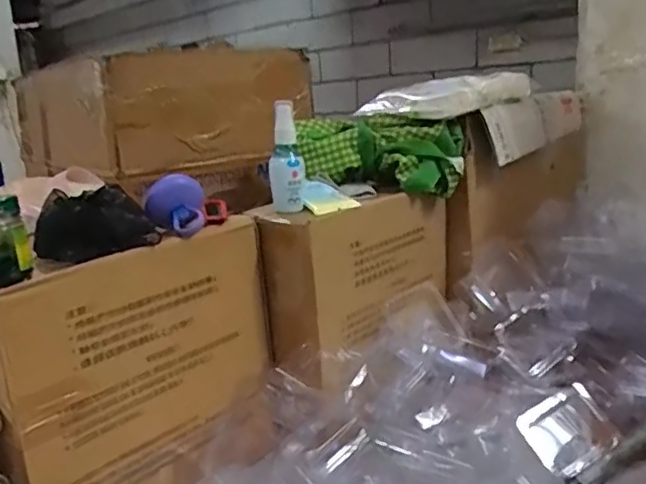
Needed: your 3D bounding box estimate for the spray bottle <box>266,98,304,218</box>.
[{"bbox_3d":[-0.041,-0.092,0.675,0.038,0.118,0.032,-4,13,-4],"label":"spray bottle"}]

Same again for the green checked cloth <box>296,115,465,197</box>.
[{"bbox_3d":[0.072,-0.111,0.785,0.202,0.089,0.080,-1,13,6],"label":"green checked cloth"}]

